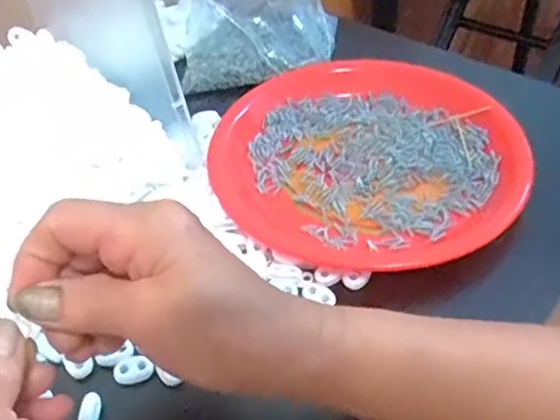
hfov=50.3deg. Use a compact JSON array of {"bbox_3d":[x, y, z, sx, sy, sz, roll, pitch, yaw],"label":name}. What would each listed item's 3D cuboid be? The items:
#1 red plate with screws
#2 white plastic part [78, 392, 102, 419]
[{"bbox_3d":[0.065,-0.045,0.457,0.226,0.037,0.214,-2,45,2],"label":"red plate with screws"},{"bbox_3d":[-0.104,0.111,0.323,0.012,0.006,0.023,15,60,-21],"label":"white plastic part"}]

